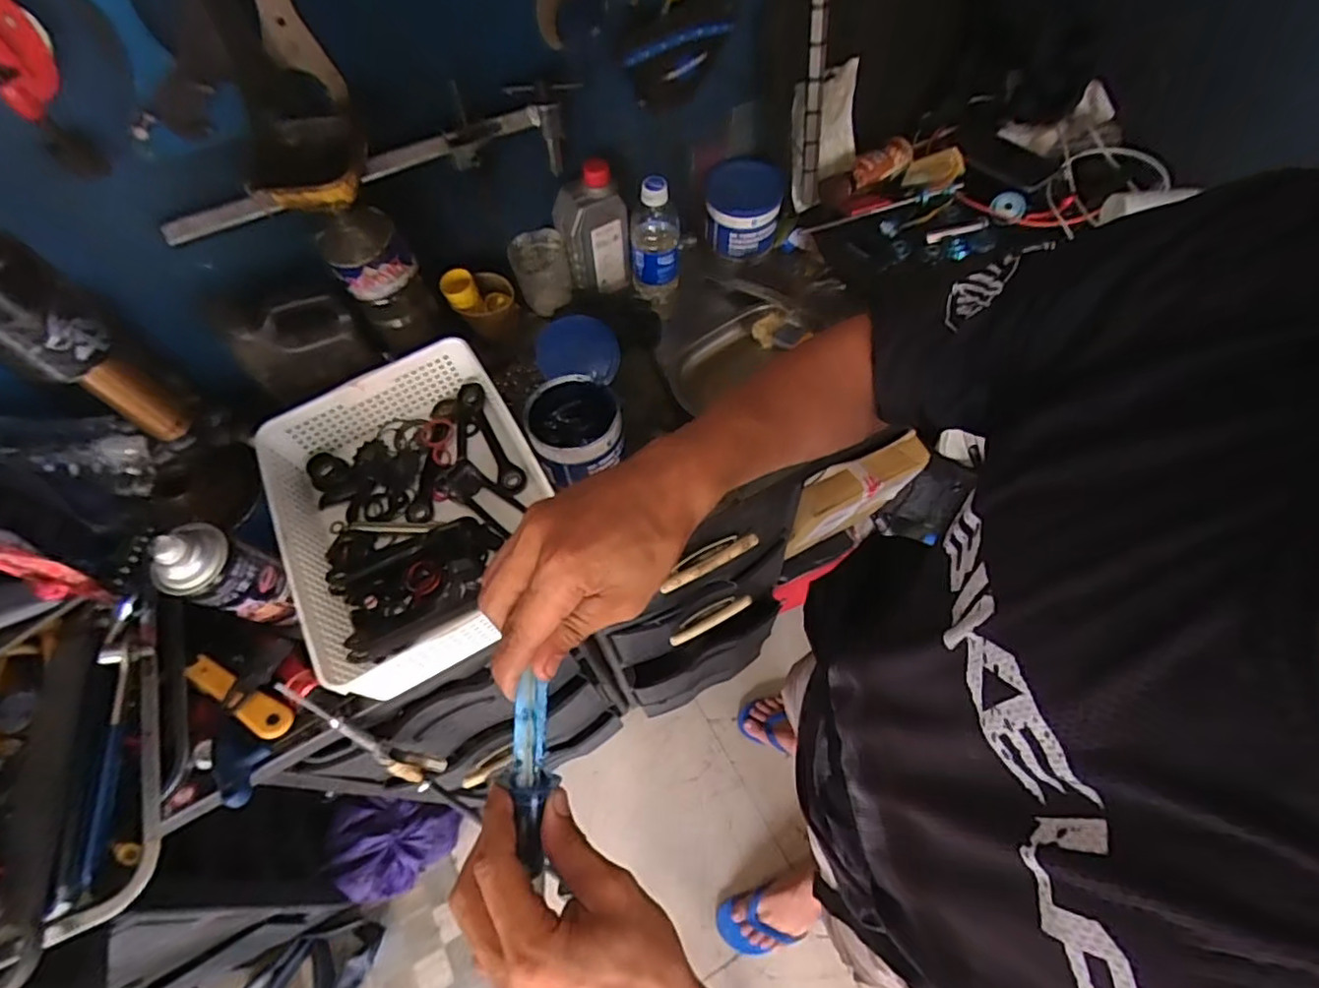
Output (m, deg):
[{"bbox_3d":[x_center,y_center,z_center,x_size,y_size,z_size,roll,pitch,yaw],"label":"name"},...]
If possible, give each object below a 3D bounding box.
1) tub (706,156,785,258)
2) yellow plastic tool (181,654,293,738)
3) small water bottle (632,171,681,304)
[{"bbox_3d":[0.117,-0.398,0.868,0.102,0.096,0.116,7,62,7],"label":"tub"},{"bbox_3d":[-0.401,0.191,0.593,0.120,0.017,0.030,26,66,16],"label":"yellow plastic tool"},{"bbox_3d":[-0.006,-0.324,0.791,0.065,0.157,0.056,-6,62,0],"label":"small water bottle"}]

